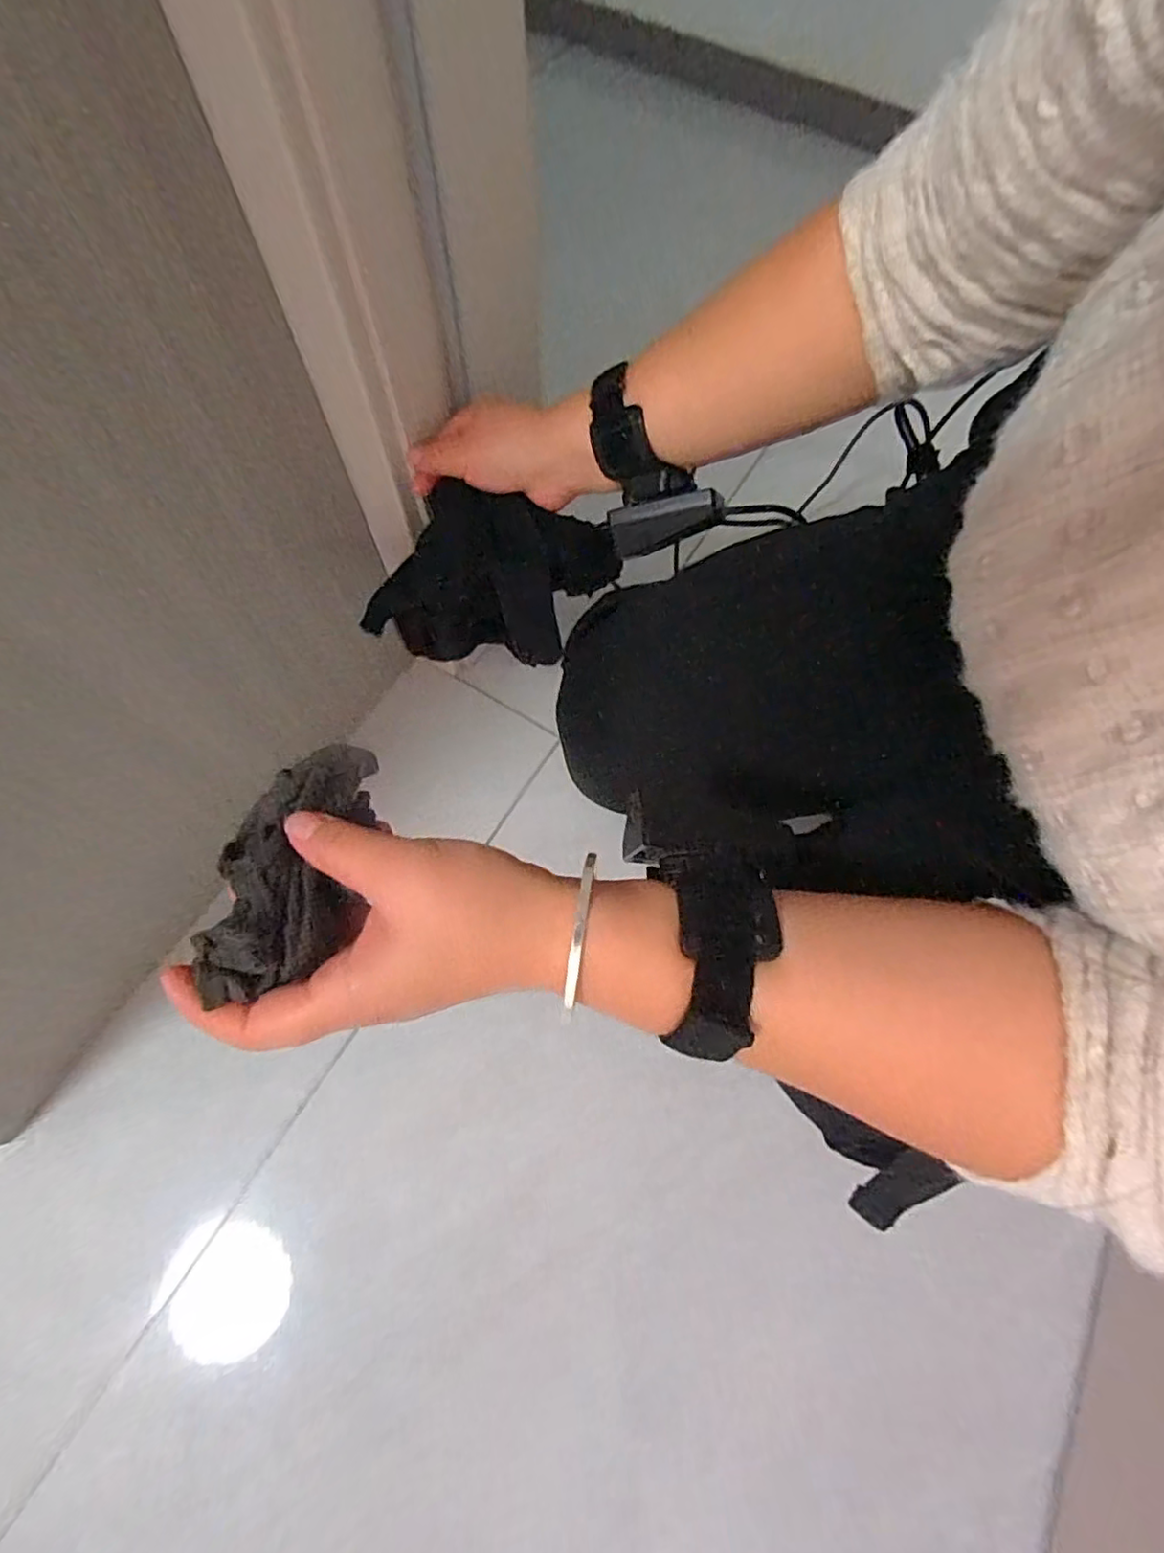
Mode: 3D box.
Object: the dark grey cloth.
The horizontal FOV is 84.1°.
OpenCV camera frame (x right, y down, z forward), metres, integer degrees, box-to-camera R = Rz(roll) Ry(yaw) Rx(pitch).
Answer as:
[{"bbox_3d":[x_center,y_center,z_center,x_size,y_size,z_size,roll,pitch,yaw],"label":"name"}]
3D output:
[{"bbox_3d":[-0.110,0.031,0.243,0.051,0.028,0.098,1,54,2],"label":"dark grey cloth"}]

